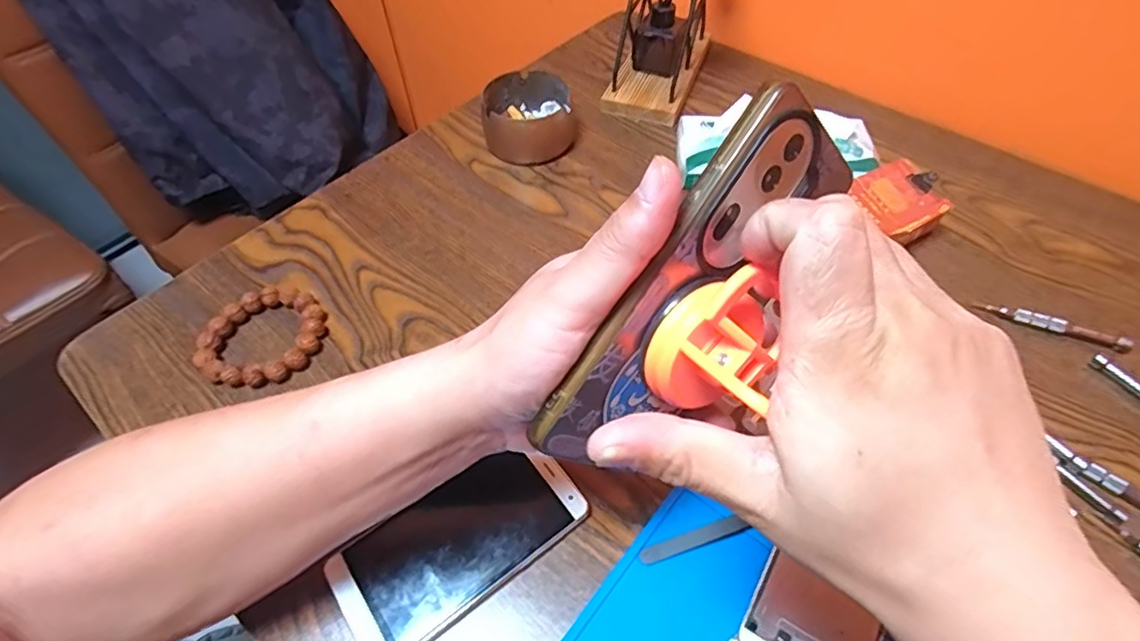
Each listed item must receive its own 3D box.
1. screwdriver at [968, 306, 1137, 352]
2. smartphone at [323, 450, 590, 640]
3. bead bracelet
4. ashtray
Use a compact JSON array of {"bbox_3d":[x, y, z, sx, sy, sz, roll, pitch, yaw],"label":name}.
[{"bbox_3d":[0.356,0.003,0.426,0.098,0.009,0.013,19,55,15],"label":"screwdriver"},{"bbox_3d":[-0.064,0.128,0.336,0.141,0.014,0.067,-31,58,-21],"label":"smartphone"},{"bbox_3d":[-0.224,0.013,0.422,0.081,0.018,0.080,0,53,1],"label":"bead bracelet"},{"bbox_3d":[-0.039,-0.201,0.566,0.088,0.045,0.095,-2,53,-1],"label":"ashtray"}]

